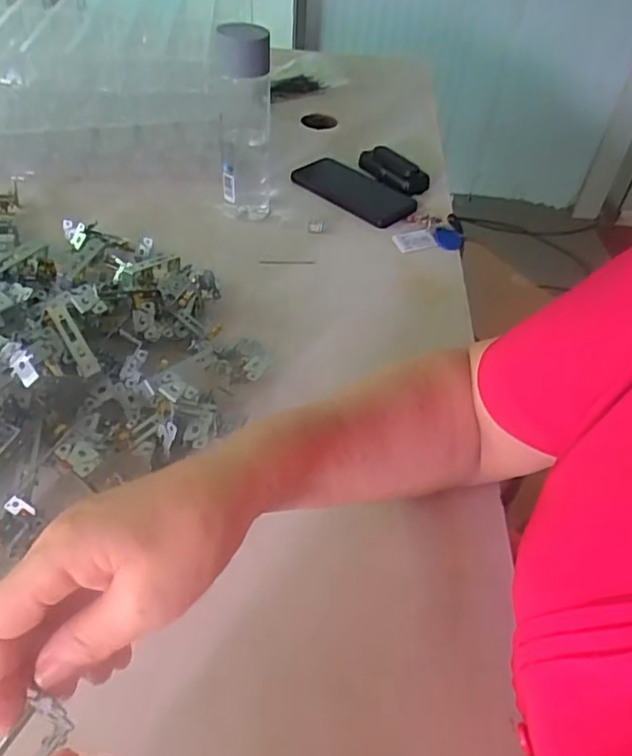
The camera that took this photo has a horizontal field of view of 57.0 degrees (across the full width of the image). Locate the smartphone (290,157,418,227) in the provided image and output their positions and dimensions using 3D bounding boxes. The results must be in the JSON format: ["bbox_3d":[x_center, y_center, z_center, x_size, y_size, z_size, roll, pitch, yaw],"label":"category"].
[{"bbox_3d":[0.048,-0.253,0.785,0.089,0.015,0.183,-29,54,-29],"label":"smartphone"}]

